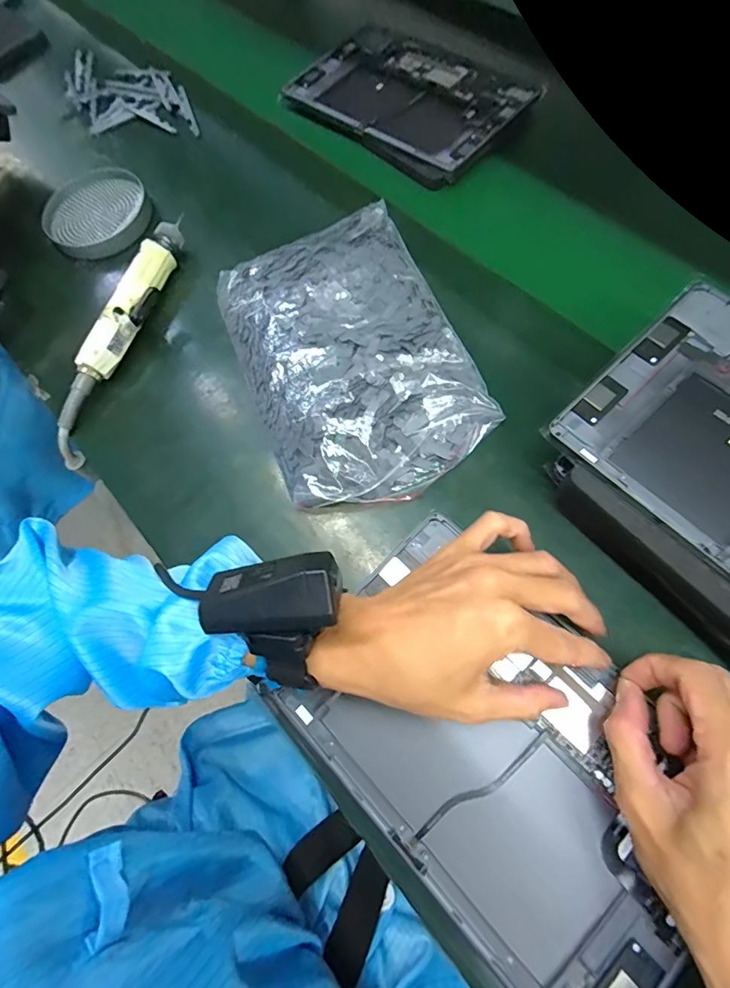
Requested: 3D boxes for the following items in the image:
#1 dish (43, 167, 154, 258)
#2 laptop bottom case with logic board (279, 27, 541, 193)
[{"bbox_3d":[-0.295,-0.309,0.516,0.110,0.027,0.121,-2,69,4],"label":"dish"},{"bbox_3d":[0.045,-0.458,0.533,0.259,0.016,0.171,41,77,18],"label":"laptop bottom case with logic board"}]

